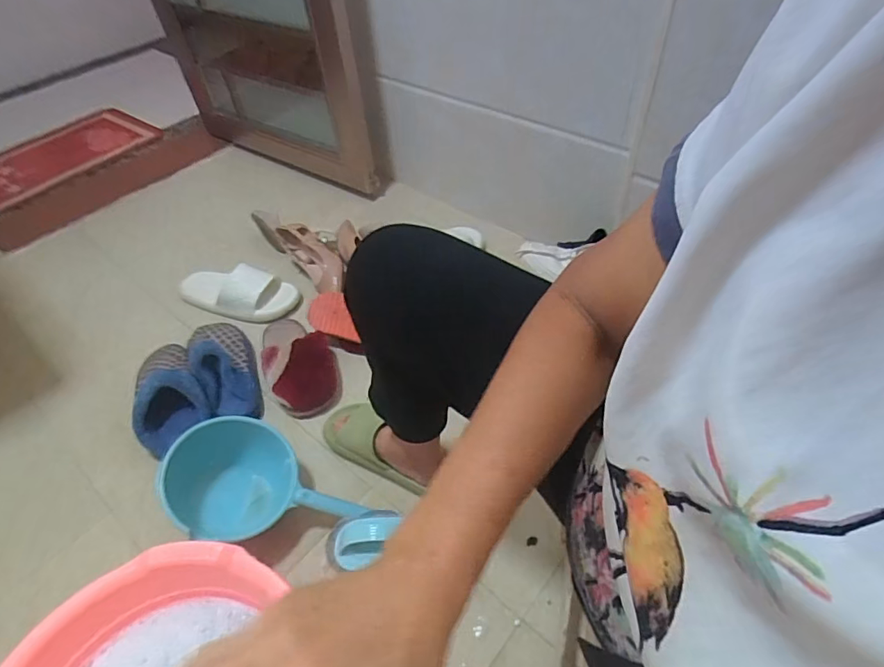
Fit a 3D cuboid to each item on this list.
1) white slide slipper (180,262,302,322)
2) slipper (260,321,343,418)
[{"bbox_3d":[-0.444,-0.090,1.084,0.273,0.077,0.099,8,49,12],"label":"white slide slipper"},{"bbox_3d":[-0.274,0.040,0.946,0.127,0.080,0.239,-23,50,-16],"label":"slipper"}]

